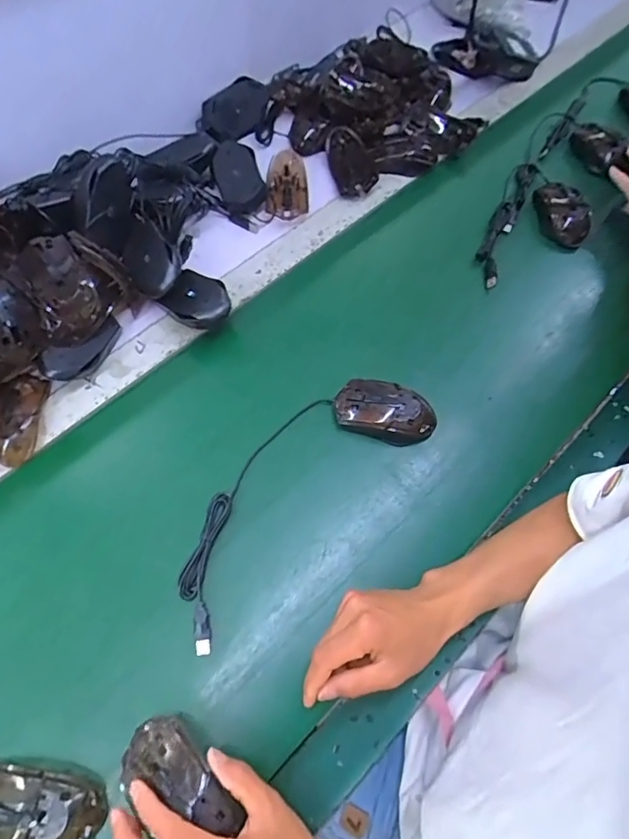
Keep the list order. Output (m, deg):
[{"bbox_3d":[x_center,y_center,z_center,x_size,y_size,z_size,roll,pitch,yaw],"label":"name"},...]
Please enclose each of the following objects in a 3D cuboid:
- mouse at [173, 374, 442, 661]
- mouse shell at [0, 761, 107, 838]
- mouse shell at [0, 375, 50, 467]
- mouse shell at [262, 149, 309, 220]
[{"bbox_3d":[-0.021,0.066,0.526,0.121,0.035,0.334,43,71,16],"label":"mouse"},{"bbox_3d":[-0.229,0.315,0.406,0.108,0.035,0.062,-1,66,-3],"label":"mouse shell"},{"bbox_3d":[-0.332,-0.007,0.552,0.051,0.027,0.108,1,65,-2],"label":"mouse shell"},{"bbox_3d":[-0.038,-0.331,0.705,0.059,0.033,0.104,3,65,-1],"label":"mouse shell"}]

